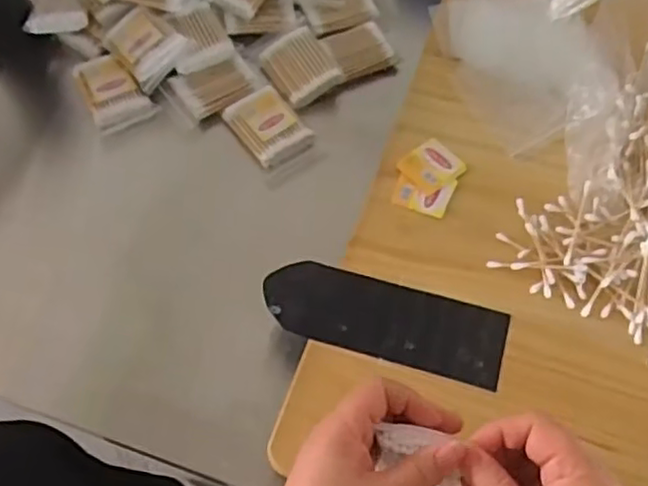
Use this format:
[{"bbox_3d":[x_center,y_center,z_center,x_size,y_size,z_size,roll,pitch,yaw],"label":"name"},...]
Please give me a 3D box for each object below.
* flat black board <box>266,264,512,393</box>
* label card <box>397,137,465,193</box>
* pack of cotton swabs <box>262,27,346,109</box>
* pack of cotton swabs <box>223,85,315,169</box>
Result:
[{"bbox_3d":[0.045,0.057,0.496,0.177,0.005,0.060,15,63,6],"label":"flat black board"},{"bbox_3d":[0.091,-0.065,0.557,0.044,0.004,0.046,41,68,18],"label":"label card"},{"bbox_3d":[-0.023,-0.174,0.658,0.059,0.020,0.076,-28,66,-15],"label":"pack of cotton swabs"},{"bbox_3d":[-0.052,-0.112,0.627,0.057,0.017,0.077,-32,68,-17],"label":"pack of cotton swabs"}]

